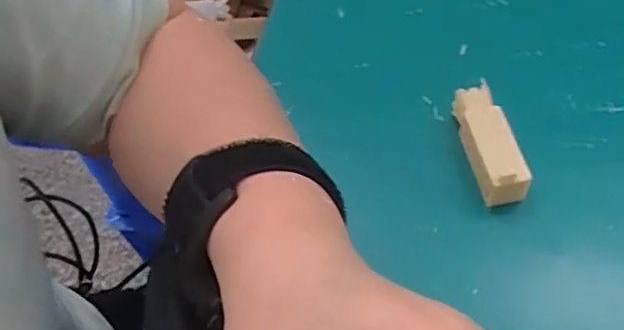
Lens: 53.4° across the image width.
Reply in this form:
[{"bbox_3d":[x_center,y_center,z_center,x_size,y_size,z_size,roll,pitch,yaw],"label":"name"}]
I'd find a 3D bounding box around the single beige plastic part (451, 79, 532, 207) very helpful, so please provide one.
[{"bbox_3d":[0.088,-0.012,0.312,0.020,0.021,0.061,-11,53,-2],"label":"single beige plastic part"}]

